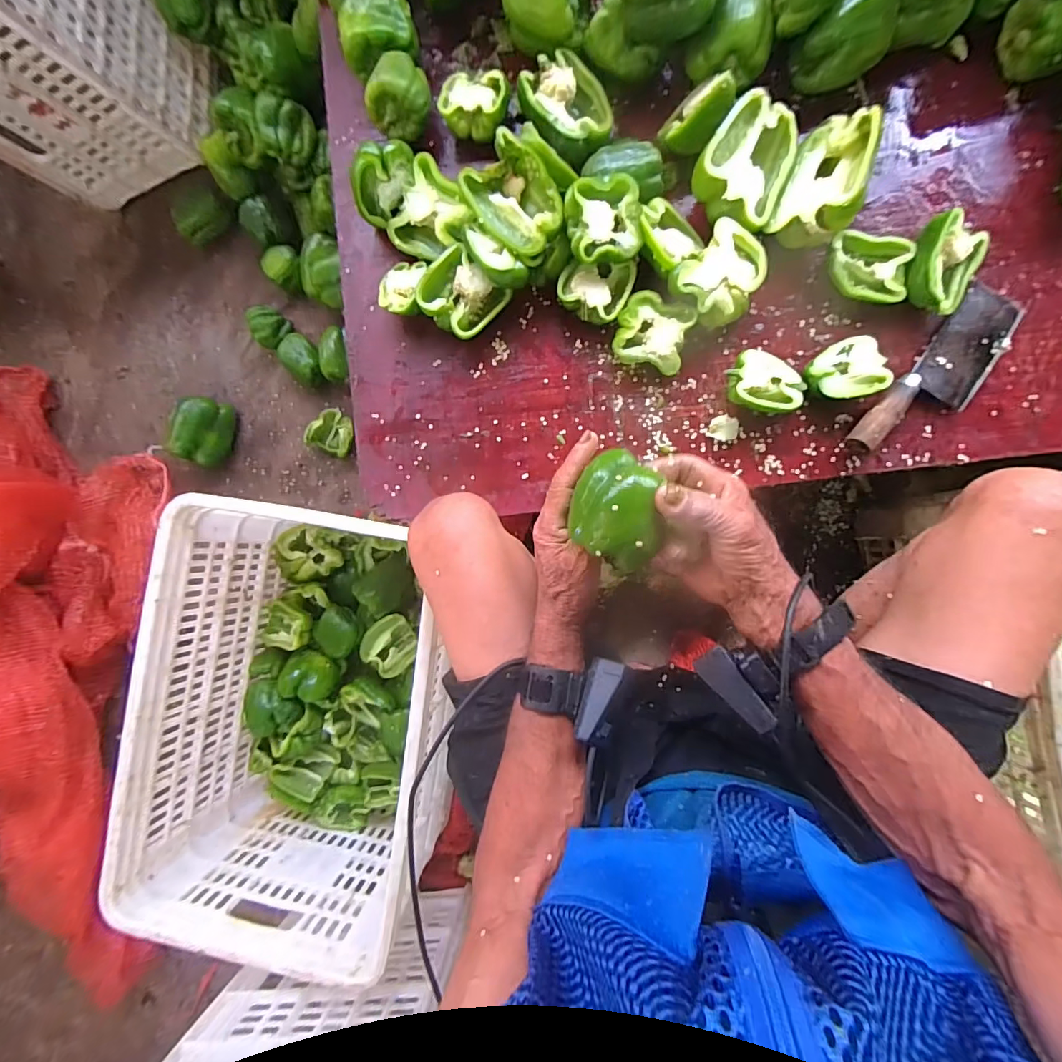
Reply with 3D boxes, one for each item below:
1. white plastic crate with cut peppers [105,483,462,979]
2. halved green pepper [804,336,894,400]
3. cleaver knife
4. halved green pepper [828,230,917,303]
[{"bbox_3d":[-0.307,0.234,0.672,0.328,0.247,0.507,6,89,6],"label":"white plastic crate with cut peppers"},{"bbox_3d":[0.328,-0.165,0.509,0.075,0.029,0.063,-23,86,4],"label":"halved green pepper"},{"bbox_3d":[0.417,-0.156,0.485,0.069,0.025,0.212,39,92,6],"label":"cleaver knife"},{"bbox_3d":[0.340,-0.267,0.490,0.080,0.034,0.060,11,89,6],"label":"halved green pepper"}]

